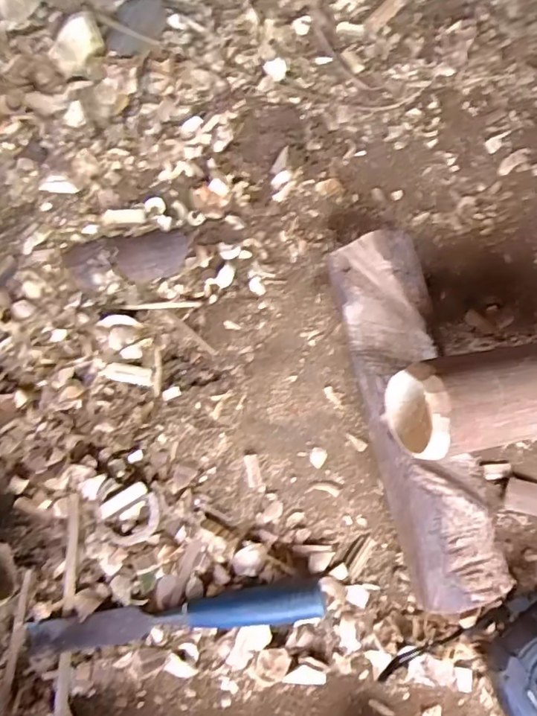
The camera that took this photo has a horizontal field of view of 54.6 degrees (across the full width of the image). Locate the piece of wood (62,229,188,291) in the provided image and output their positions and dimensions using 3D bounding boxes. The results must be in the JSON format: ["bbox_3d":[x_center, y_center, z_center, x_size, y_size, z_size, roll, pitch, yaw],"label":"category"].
[{"bbox_3d":[-0.122,-0.086,0.443,0.103,0.019,0.045,-8,78,-1],"label":"piece of wood"}]

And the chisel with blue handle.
[{"bbox_3d":[-0.071,0.190,0.376,0.220,0.034,0.024,-9,78,-2],"label":"chisel with blue handle"}]

